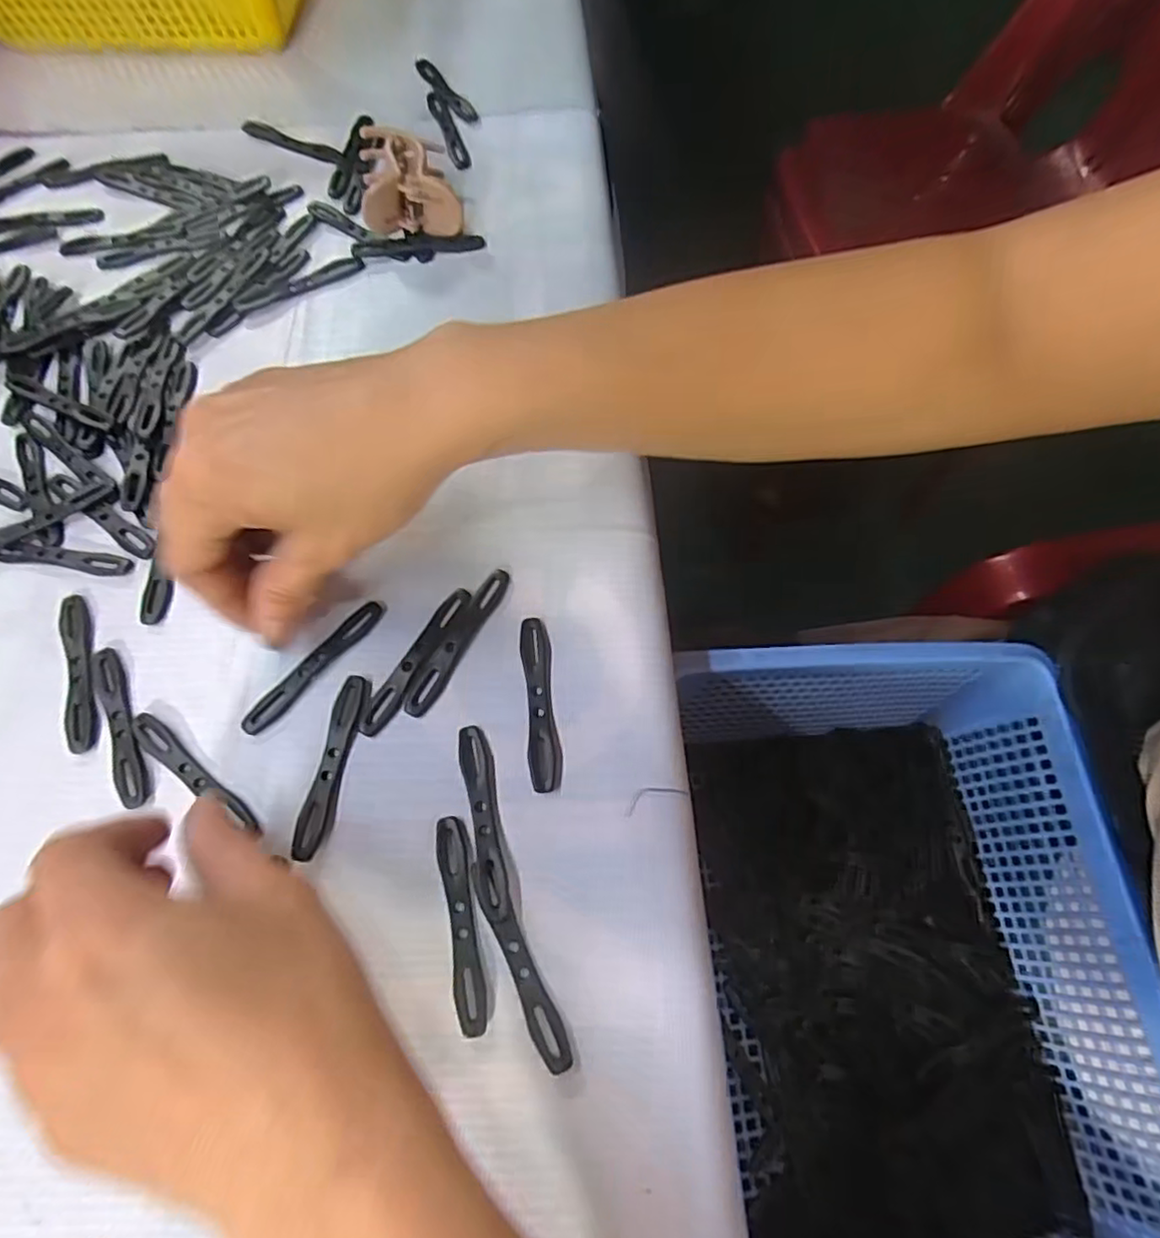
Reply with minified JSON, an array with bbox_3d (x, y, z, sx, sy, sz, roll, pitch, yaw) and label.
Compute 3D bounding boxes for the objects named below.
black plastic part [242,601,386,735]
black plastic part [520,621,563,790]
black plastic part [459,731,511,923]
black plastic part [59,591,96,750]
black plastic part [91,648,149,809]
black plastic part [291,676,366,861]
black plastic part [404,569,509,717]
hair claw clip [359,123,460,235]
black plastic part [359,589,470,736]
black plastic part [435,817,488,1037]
[{"bbox_3d":[-0.106,0.018,0.262,0.010,0.004,0.069,38,73,14],"label":"black plastic part"},{"bbox_3d":[-0.015,0.031,0.255,0.012,0.004,0.068,-6,68,-2],"label":"black plastic part"},{"bbox_3d":[-0.035,0.072,0.239,0.010,0.004,0.068,-12,68,-4],"label":"black plastic part"},{"bbox_3d":[-0.202,0.020,0.264,0.011,0.004,0.068,-17,69,-7],"label":"black plastic part"},{"bbox_3d":[-0.180,0.041,0.254,0.011,0.004,0.069,-26,70,-10],"label":"black plastic part"},{"bbox_3d":[-0.093,0.055,0.247,0.011,0.004,0.068,10,68,4],"label":"black plastic part"},{"bbox_3d":[-0.050,0.007,0.265,0.012,0.004,0.068,26,70,10],"label":"black plastic part"},{"bbox_3d":[-0.092,-0.231,0.348,0.047,0.030,0.053,-15,68,-6],"label":"hair claw clip"},{"bbox_3d":[-0.066,0.016,0.262,0.011,0.004,0.068,28,71,11],"label":"black plastic part"},{"bbox_3d":[-0.042,0.104,0.226,0.010,0.004,0.069,-10,68,-4],"label":"black plastic part"}]

